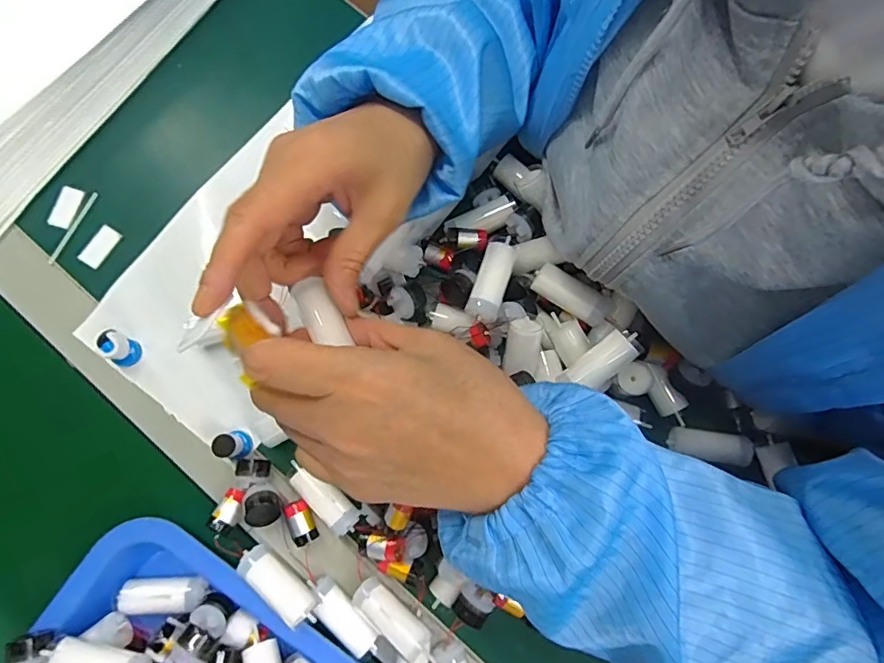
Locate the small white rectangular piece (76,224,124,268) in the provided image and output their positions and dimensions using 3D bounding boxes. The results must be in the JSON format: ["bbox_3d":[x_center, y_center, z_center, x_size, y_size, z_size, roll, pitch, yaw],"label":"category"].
[{"bbox_3d":[-0.246,-0.062,0.368,0.018,0.004,0.031,32,79,5],"label":"small white rectangular piece"}]

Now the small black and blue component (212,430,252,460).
[{"bbox_3d":[-0.135,0.073,0.331,0.016,0.023,0.017,0,78,-1],"label":"small black and blue component"}]

